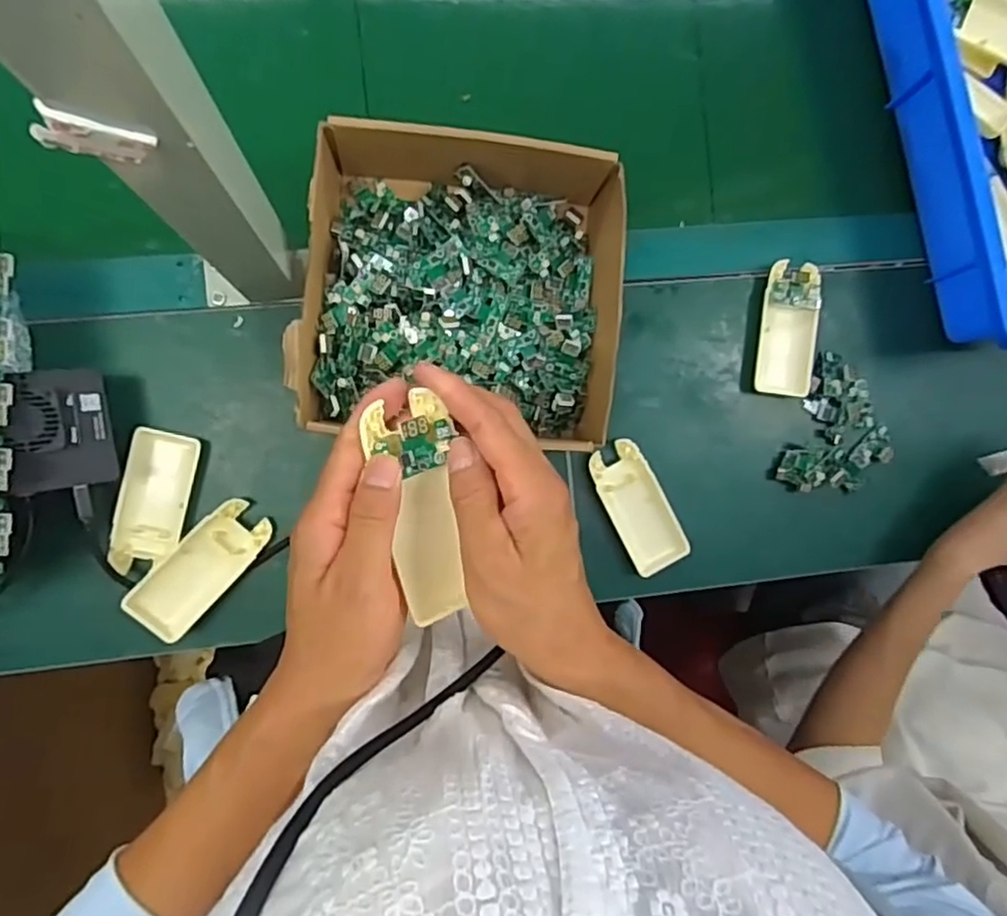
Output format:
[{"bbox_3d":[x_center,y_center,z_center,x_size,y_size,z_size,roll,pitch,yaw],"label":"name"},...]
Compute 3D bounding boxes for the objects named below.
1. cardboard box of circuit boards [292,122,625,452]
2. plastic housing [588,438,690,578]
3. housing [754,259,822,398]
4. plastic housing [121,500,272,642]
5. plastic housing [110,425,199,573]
[{"bbox_3d":[-0.026,-0.122,0.490,0.219,0.078,0.212,4,89,-7],"label":"cardboard box of circuit boards"},{"bbox_3d":[0.106,0.039,0.534,0.047,0.013,0.104,-27,93,-6],"label":"plastic housing"},{"bbox_3d":[0.230,-0.102,0.547,0.049,0.029,0.106,9,89,-7],"label":"housing"},{"bbox_3d":[-0.216,0.079,0.486,0.045,0.011,0.104,42,69,-5],"label":"plastic housing"},{"bbox_3d":[-0.251,0.032,0.490,0.046,0.017,0.101,11,88,-7],"label":"plastic housing"}]

